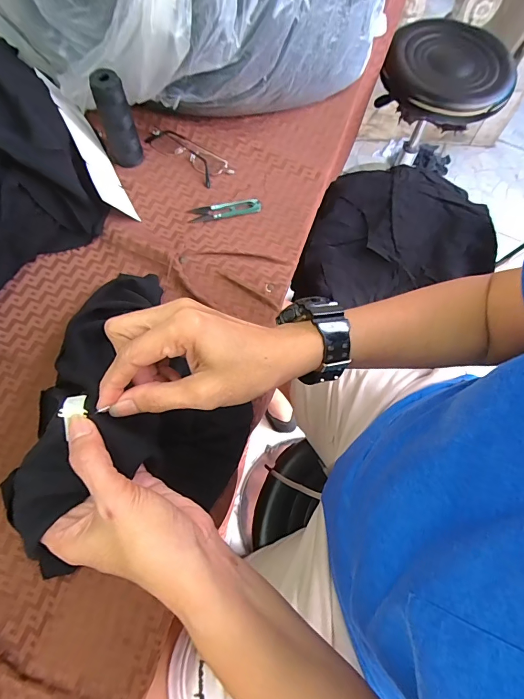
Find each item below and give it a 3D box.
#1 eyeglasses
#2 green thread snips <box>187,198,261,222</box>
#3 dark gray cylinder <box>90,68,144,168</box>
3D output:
[{"bbox_3d":[-0.109,-0.289,0.554,0.135,0.022,0.045,38,73,12],"label":"eyeglasses"},{"bbox_3d":[-0.051,-0.194,0.524,0.100,0.006,0.024,-12,70,-6],"label":"green thread snips"},{"bbox_3d":[-0.190,-0.296,0.497,0.043,0.111,0.031,-19,71,-9],"label":"dark gray cylinder"}]

